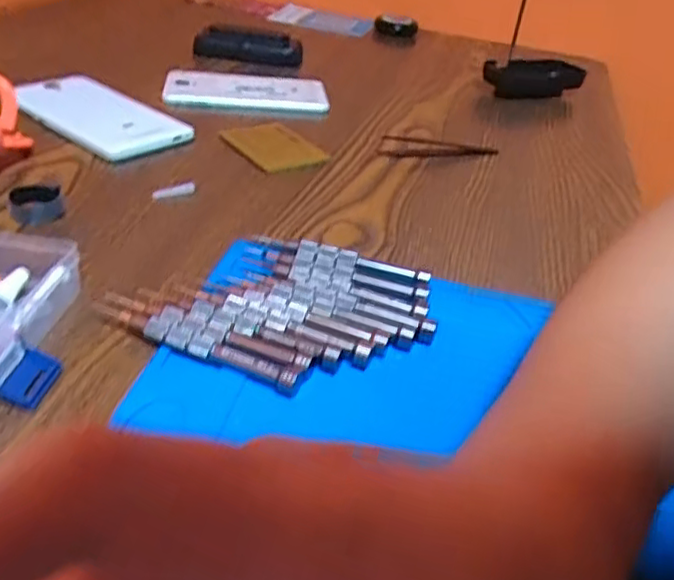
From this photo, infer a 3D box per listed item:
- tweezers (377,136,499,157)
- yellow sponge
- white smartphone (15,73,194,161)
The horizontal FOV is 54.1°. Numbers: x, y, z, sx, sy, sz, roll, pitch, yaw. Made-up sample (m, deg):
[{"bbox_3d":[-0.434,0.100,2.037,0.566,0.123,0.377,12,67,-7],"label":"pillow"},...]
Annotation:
[{"bbox_3d":[0.081,-0.116,0.530,0.103,0.015,0.015,-2,36,-14],"label":"tweezers"},{"bbox_3d":[-0.049,-0.111,0.502,0.050,0.006,0.077,-18,42,-32],"label":"yellow sponge"},{"bbox_3d":[-0.185,-0.137,0.511,0.146,0.011,0.077,28,39,27],"label":"white smartphone"}]

